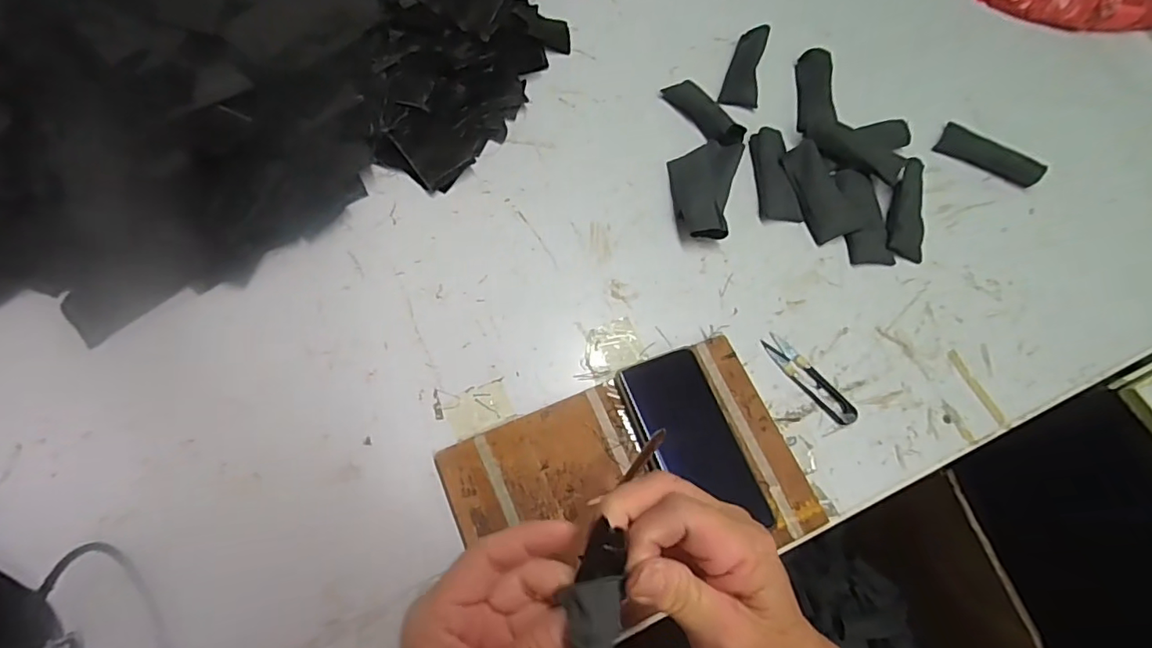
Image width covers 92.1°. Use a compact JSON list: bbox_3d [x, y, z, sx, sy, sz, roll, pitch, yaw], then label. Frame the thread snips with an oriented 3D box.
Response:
[{"bbox_3d":[0.211,0.049,0.502,0.025,0.006,0.101,-36,73,-16],"label":"thread snips"}]

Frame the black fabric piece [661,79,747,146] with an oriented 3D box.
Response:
[{"bbox_3d":[0.142,-0.231,0.601,0.043,0.017,0.102,-33,73,-15],"label":"black fabric piece"}]

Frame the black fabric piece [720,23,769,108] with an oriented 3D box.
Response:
[{"bbox_3d":[0.193,-0.292,0.629,0.038,0.008,0.101,11,79,17],"label":"black fabric piece"}]

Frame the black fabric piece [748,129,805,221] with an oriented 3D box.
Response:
[{"bbox_3d":[0.204,-0.156,0.575,0.038,0.015,0.104,-5,68,-5],"label":"black fabric piece"}]

